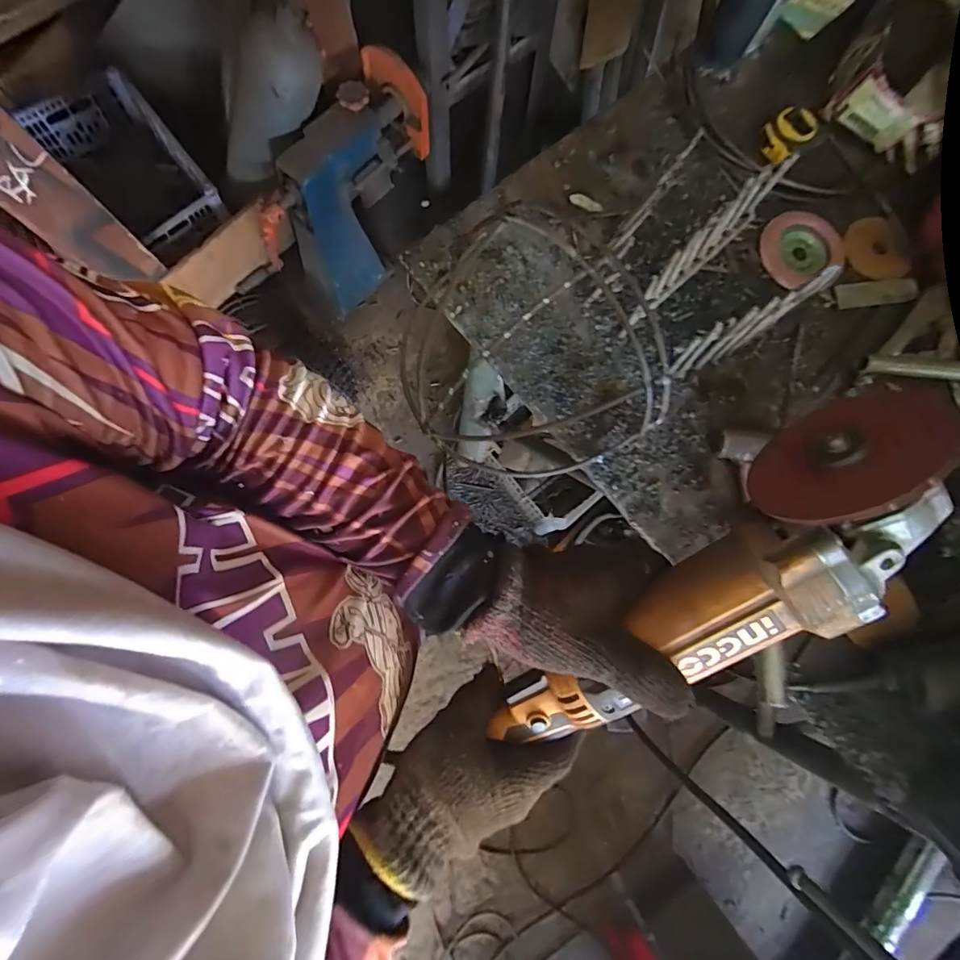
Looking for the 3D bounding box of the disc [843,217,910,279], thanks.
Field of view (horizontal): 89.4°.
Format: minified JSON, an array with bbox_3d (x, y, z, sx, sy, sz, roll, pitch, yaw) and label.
[{"bbox_3d":[0.418,-0.244,0.514,0.069,0.010,0.067,0,79,-1],"label":"disc"}]

